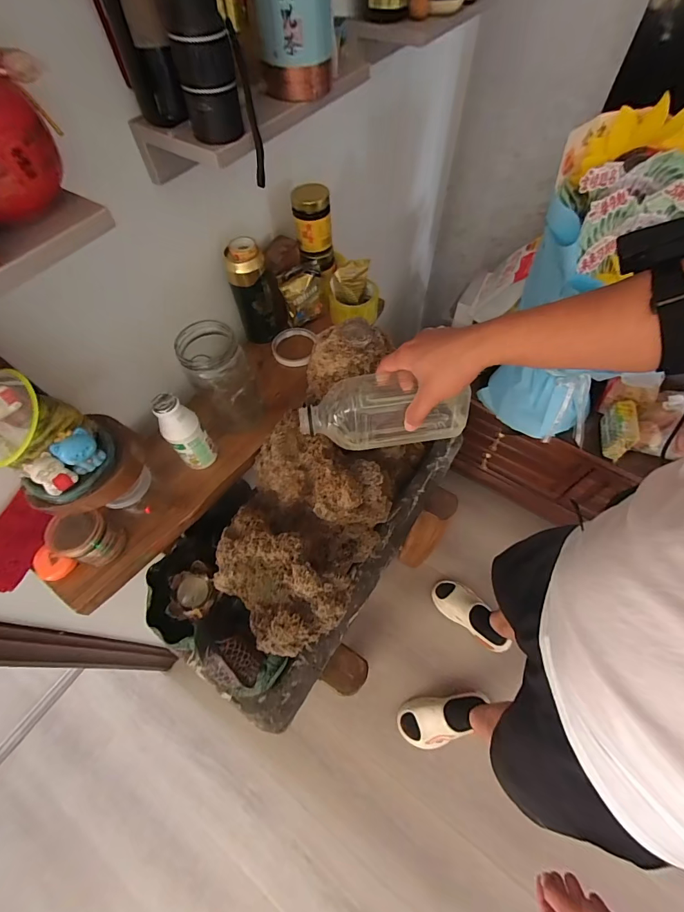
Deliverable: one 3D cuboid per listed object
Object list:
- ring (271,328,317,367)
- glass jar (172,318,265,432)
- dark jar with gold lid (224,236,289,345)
[{"bbox_3d":[-0.092,-0.202,0.701,0.076,0.018,0.083,-1,58,1],"label":"ring"},{"bbox_3d":[-0.177,-0.113,0.568,0.080,0.168,0.091,-21,61,-10],"label":"glass jar"},{"bbox_3d":[-0.141,-0.277,0.649,0.084,0.173,0.062,-14,58,-7],"label":"dark jar with gold lid"}]

